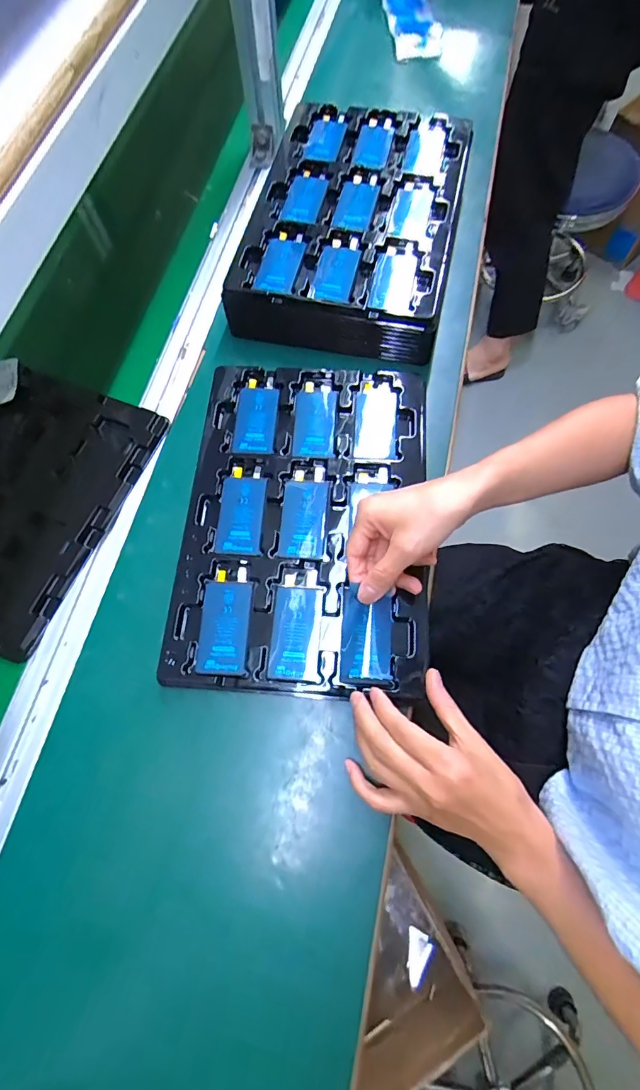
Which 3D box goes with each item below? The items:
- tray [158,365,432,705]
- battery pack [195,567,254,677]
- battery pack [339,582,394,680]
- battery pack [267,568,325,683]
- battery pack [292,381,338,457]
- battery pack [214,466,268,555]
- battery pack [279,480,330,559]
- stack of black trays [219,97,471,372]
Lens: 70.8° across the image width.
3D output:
[{"bbox_3d":[-0.013,-0.033,0.434,0.225,0.015,0.331,4,71,3],"label":"tray"},{"bbox_3d":[-0.084,0.067,0.405,0.047,0.004,0.094,2,71,3],"label":"battery pack"},{"bbox_3d":[0.041,0.077,0.392,0.043,0.011,0.077,4,71,4],"label":"battery pack"},{"bbox_3d":[-0.021,0.071,0.405,0.044,0.008,0.097,1,71,3],"label":"battery pack"},{"bbox_3d":[-0.004,-0.134,0.479,0.044,0.010,0.092,2,71,3],"label":"battery pack"},{"bbox_3d":[-0.077,-0.035,0.445,0.043,0.006,0.092,3,71,3],"label":"battery pack"},{"bbox_3d":[-0.015,-0.027,0.442,0.043,0.004,0.081,4,71,4],"label":"battery pack"},{"bbox_3d":[0.045,-0.388,0.542,0.234,0.055,0.332,12,72,6],"label":"stack of black trays"}]

